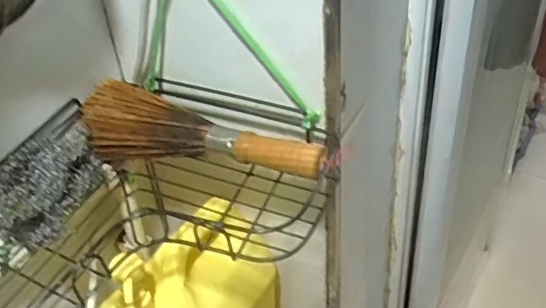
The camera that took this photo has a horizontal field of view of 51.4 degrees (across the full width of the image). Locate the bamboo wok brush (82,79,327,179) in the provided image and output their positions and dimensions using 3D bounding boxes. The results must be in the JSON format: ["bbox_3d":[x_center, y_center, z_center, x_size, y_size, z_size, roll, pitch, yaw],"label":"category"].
[{"bbox_3d":[-0.066,-0.017,0.514,0.244,0.044,0.061,10,40,19],"label":"bamboo wok brush"}]

